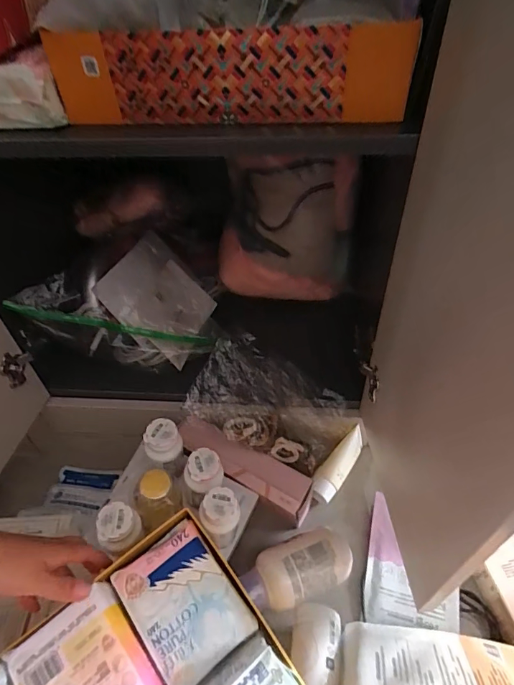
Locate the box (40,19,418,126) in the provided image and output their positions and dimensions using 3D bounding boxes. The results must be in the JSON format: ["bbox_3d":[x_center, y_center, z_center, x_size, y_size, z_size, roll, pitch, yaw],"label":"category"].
[{"bbox_3d":[-0.039,-0.247,0.396,0.357,0.083,0.040,5,47,8],"label":"box"}]

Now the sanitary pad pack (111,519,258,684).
[{"bbox_3d":[-0.074,0.264,0.430,0.092,0.039,0.123,-33,68,-19],"label":"sanitary pad pack"}]

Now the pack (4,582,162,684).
[{"bbox_3d":[-0.151,0.302,0.375,0.098,0.043,0.113,-31,52,-24],"label":"pack"}]

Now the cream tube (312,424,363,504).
[{"bbox_3d":[0.131,0.193,0.672,0.041,0.031,0.131,30,76,28],"label":"cream tube"}]

